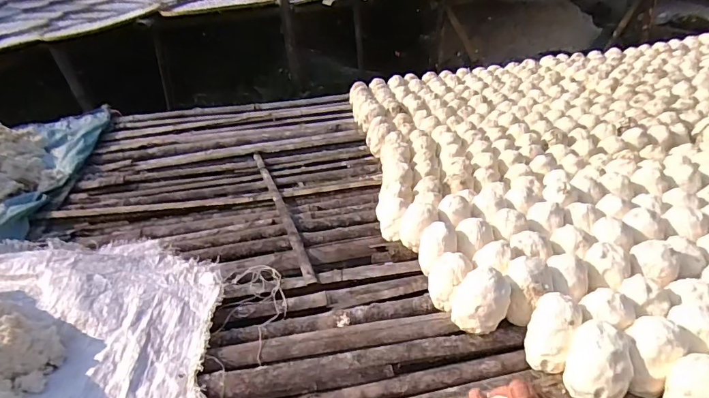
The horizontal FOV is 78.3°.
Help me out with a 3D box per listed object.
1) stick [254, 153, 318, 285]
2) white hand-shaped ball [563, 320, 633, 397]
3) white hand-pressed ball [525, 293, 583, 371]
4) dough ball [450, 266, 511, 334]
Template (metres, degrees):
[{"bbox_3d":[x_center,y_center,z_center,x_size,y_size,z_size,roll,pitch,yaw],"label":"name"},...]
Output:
[{"bbox_3d":[-0.205,0.008,1.169,0.027,0.021,0.698,-14,32,-15],"label":"stick"},{"bbox_3d":[0.355,0.239,0.632,0.080,0.091,0.084,-4,30,2],"label":"white hand-shaped ball"},{"bbox_3d":[0.311,0.211,0.686,0.073,0.094,0.084,12,34,26],"label":"white hand-pressed ball"},{"bbox_3d":[0.213,0.173,0.740,0.092,0.100,0.078,6,32,18],"label":"dough ball"}]

